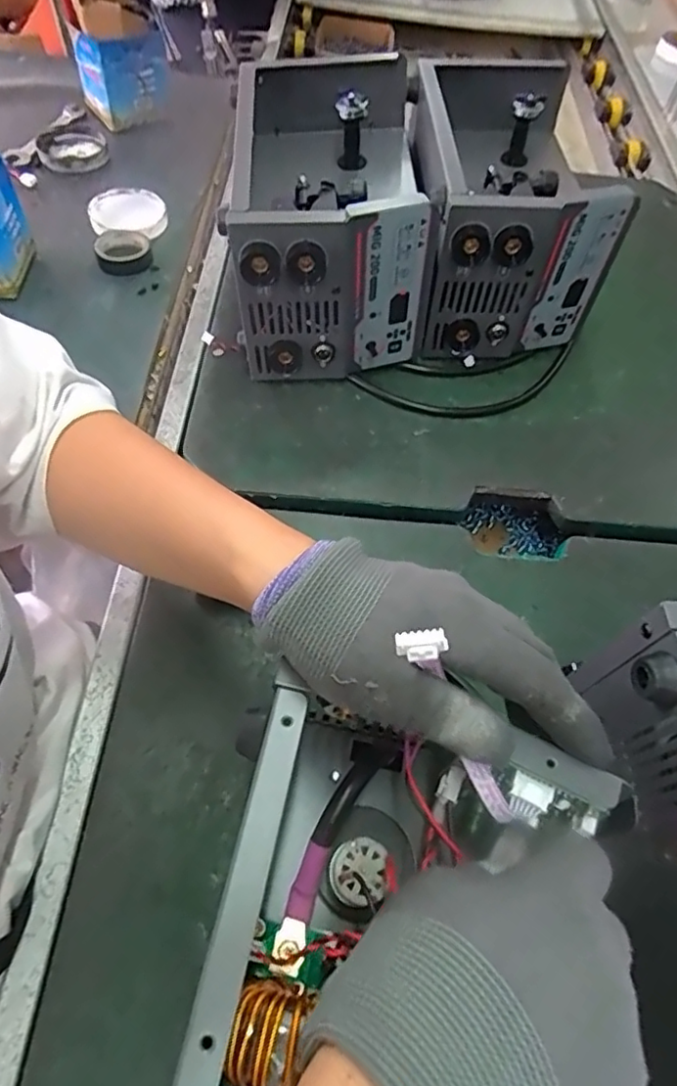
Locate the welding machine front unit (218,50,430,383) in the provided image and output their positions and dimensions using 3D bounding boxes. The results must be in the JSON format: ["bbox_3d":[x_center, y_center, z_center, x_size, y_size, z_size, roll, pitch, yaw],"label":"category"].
[{"bbox_3d":[-0.011,-0.326,0.593,0.159,0.169,0.305,1,59,-4],"label":"welding machine front unit"}]

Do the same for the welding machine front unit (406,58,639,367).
[{"bbox_3d":[0.164,-0.348,0.629,0.176,0.167,0.296,1,58,-4],"label":"welding machine front unit"}]

